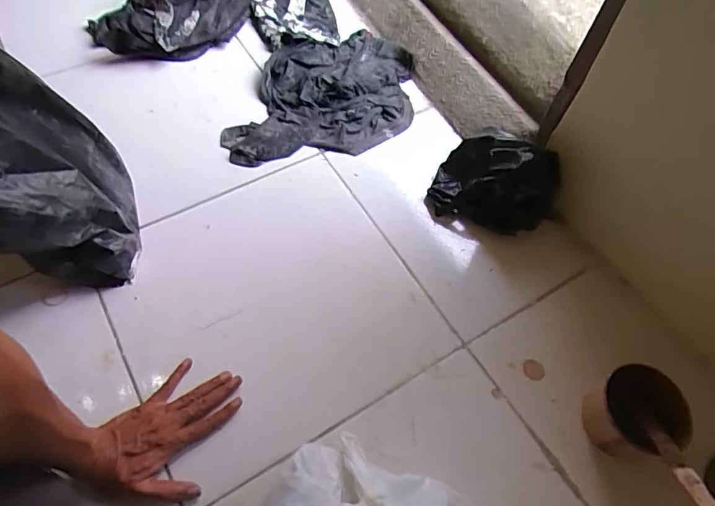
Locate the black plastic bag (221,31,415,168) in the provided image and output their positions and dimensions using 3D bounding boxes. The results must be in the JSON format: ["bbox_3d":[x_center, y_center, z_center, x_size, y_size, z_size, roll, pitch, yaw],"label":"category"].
[{"bbox_3d":[-0.061,-0.287,0.873,0.355,0.048,0.268,-9,60,-9],"label":"black plastic bag"}]

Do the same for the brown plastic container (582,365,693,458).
[{"bbox_3d":[0.327,0.194,0.572,0.090,0.085,0.092,-6,59,-7],"label":"brown plastic container"}]

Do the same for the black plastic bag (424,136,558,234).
[{"bbox_3d":[0.216,-0.112,0.747,0.184,0.106,0.116,19,59,8],"label":"black plastic bag"}]

